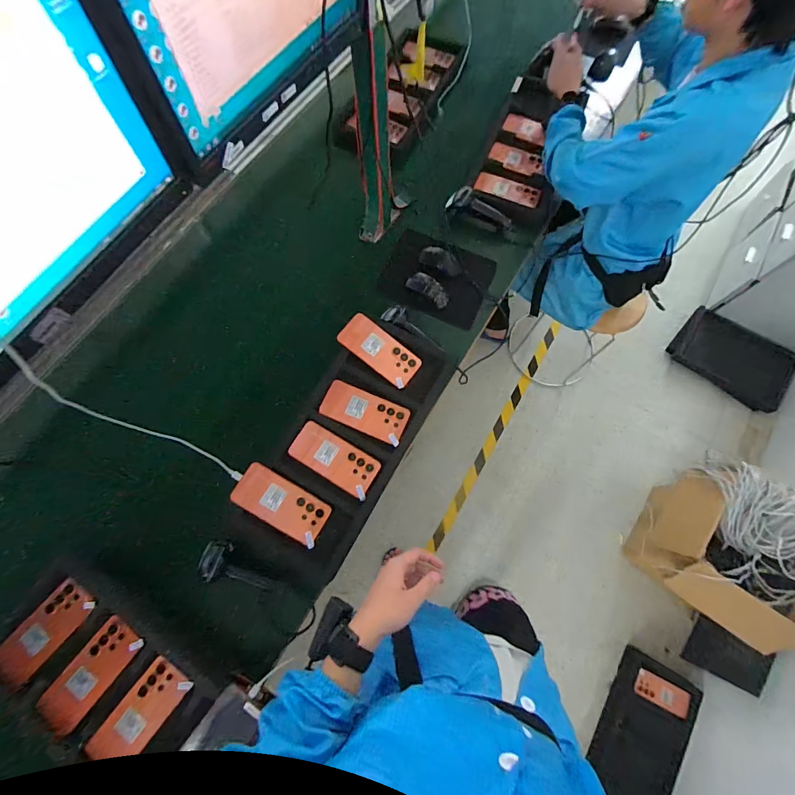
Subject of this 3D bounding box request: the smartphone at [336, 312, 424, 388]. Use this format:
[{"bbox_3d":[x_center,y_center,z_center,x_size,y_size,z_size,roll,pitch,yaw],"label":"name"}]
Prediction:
[{"bbox_3d":[-0.035,-0.098,0.774,0.172,0.011,0.079,38,76,-2],"label":"smartphone"}]

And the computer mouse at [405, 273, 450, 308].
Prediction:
[{"bbox_3d":[0.076,-0.265,0.900,0.110,0.037,0.049,37,77,11],"label":"computer mouse"}]

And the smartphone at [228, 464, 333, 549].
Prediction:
[{"bbox_3d":[-0.214,0.197,0.685,0.175,0.006,0.082,30,74,1],"label":"smartphone"}]

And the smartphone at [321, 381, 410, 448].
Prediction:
[{"bbox_3d":[-0.064,0.027,0.746,0.173,0.012,0.082,22,74,7],"label":"smartphone"}]

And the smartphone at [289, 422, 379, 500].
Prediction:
[{"bbox_3d":[-0.122,0.119,0.722,0.177,0.005,0.080,29,75,9],"label":"smartphone"}]

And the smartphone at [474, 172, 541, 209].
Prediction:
[{"bbox_3d":[0.300,-0.566,1.012,0.177,0.012,0.074,22,73,11],"label":"smartphone"}]

